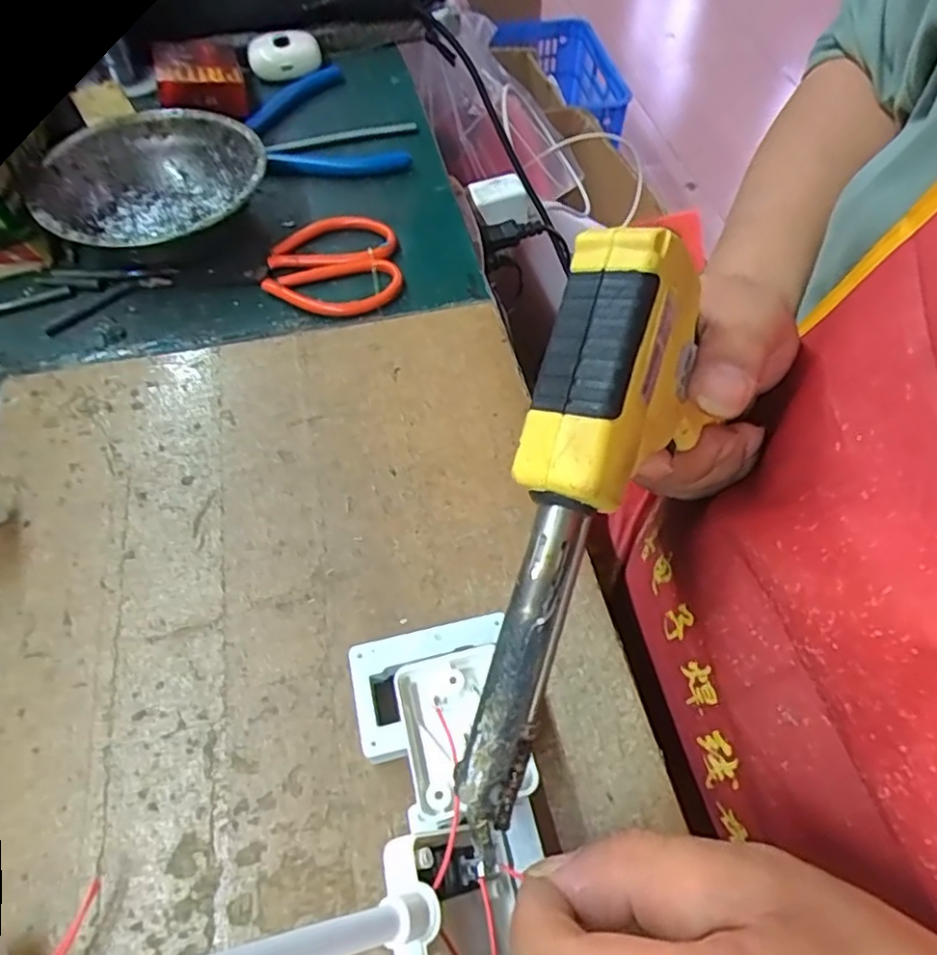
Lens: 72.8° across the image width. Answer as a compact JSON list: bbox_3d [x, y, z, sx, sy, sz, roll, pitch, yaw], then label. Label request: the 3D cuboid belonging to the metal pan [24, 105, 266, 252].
[{"bbox_3d":[-0.184,-0.167,0.378,0.123,0.040,0.120,1,57,-1],"label":"metal pan"}]

